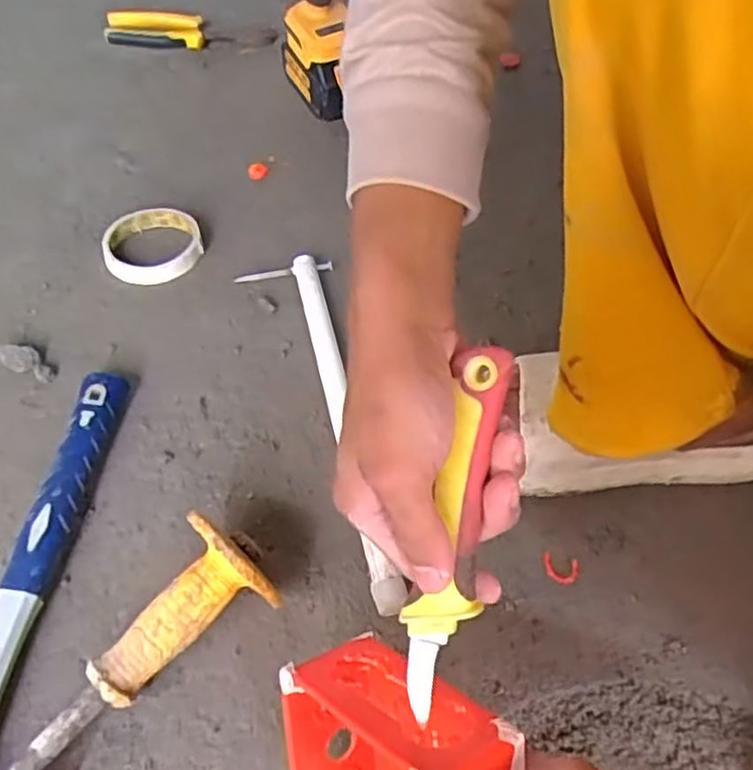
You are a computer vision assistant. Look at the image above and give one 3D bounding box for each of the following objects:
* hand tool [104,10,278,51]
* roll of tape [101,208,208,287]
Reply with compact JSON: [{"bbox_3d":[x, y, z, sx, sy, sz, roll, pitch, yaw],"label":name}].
[{"bbox_3d":[-0.231,-0.449,0.891,0.208,0.036,0.044,4,53,-1],"label":"hand tool"},{"bbox_3d":[-0.215,-0.135,0.679,0.091,0.023,0.089,-15,56,-14],"label":"roll of tape"}]

